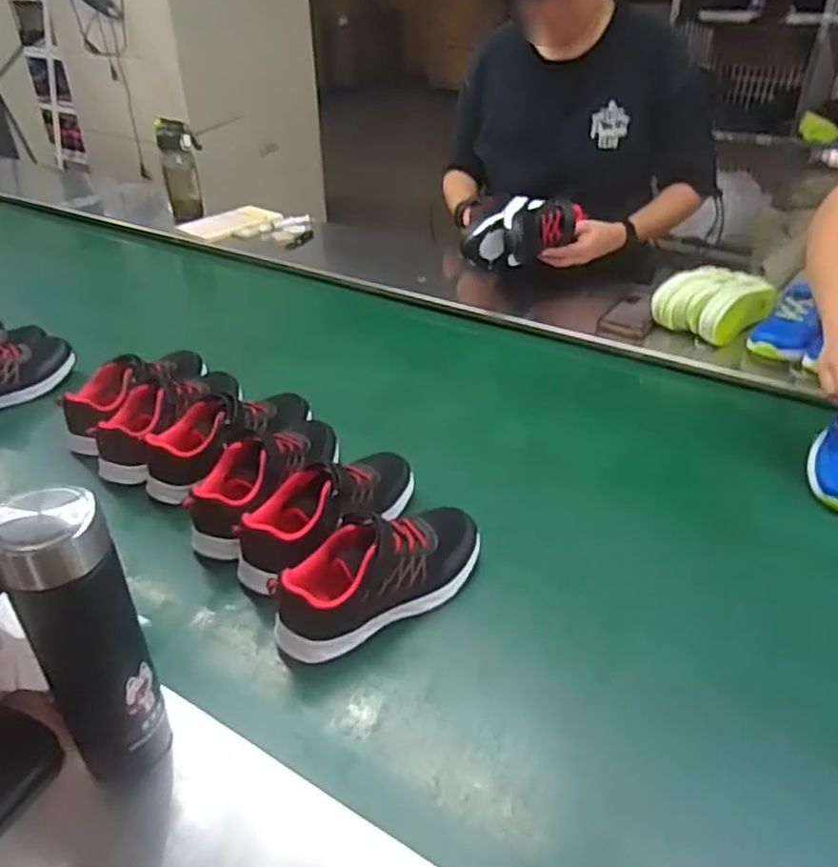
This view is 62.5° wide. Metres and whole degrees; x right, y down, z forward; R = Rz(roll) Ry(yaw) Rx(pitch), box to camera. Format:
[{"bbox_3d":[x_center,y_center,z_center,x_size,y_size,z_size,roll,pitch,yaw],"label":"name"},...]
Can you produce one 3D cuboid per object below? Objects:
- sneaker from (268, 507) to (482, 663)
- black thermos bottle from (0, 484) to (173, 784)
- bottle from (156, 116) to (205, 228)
[{"bbox_3d":[-0.036,0.123,0.643,0.208,0.096,0.071,-22,43,-29],"label":"sneaker"},{"bbox_3d":[-0.220,0.133,0.460,0.059,0.228,0.073,-18,41,-25],"label":"black thermos bottle"},{"bbox_3d":[-0.501,-0.551,1.479,0.084,0.205,0.067,-12,38,-18],"label":"bottle"}]

